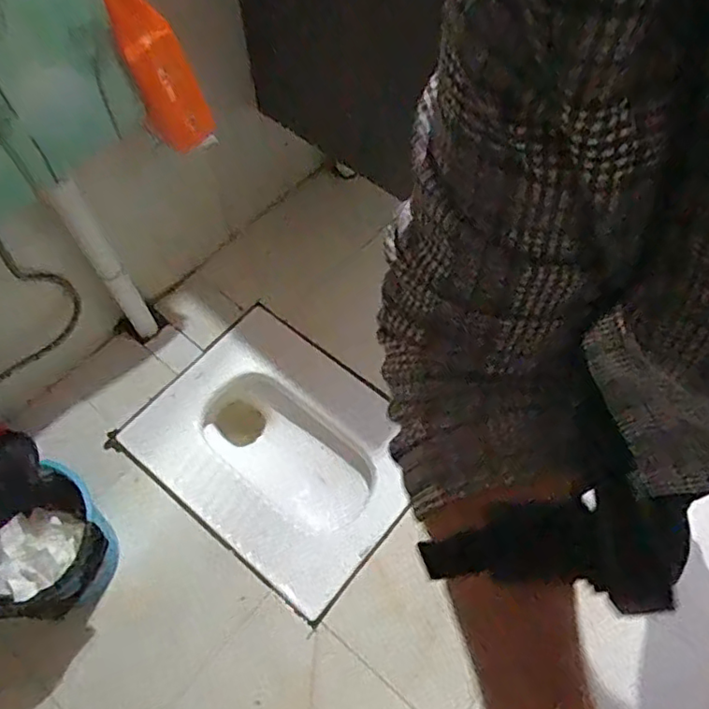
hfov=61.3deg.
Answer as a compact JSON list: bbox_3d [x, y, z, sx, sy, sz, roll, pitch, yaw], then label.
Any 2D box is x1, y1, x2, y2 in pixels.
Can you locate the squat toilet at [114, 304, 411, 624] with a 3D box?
[{"bbox_3d":[-0.152,0.212,1.320,0.556,0.133,0.445,36,68,19],"label":"squat toilet"}]

